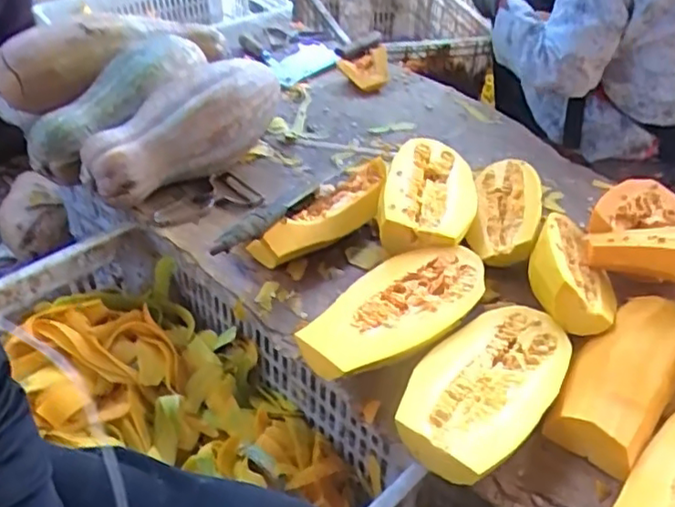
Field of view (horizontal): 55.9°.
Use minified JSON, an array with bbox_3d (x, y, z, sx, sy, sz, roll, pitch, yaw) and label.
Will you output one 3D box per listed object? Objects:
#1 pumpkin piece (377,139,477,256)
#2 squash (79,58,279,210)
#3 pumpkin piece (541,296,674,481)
[{"bbox_3d":[0.118,-0.080,0.825,0.121,0.054,0.217,7,41,8],"label":"pumpkin piece"},{"bbox_3d":[-0.202,-0.171,0.876,0.297,0.113,0.120,-35,50,-14],"label":"squash"},{"bbox_3d":[0.293,0.109,0.635,0.093,0.052,0.231,30,49,30],"label":"pumpkin piece"}]

